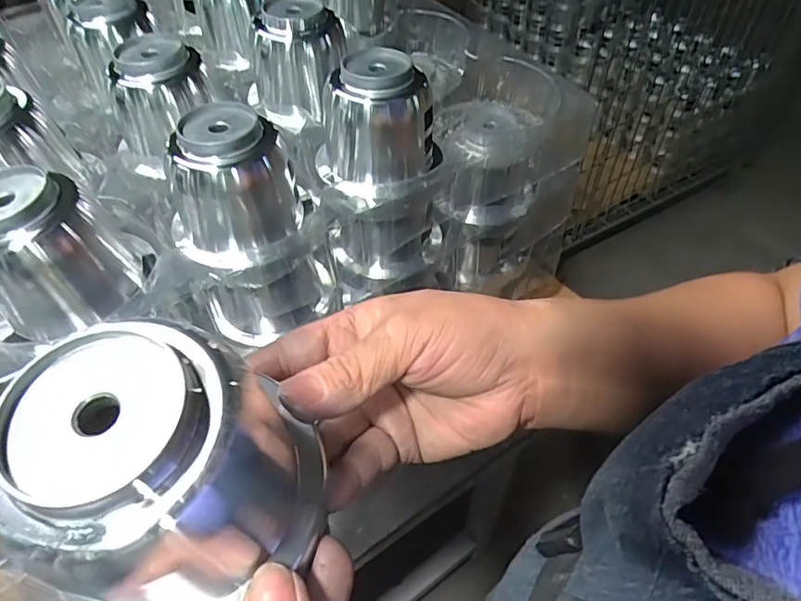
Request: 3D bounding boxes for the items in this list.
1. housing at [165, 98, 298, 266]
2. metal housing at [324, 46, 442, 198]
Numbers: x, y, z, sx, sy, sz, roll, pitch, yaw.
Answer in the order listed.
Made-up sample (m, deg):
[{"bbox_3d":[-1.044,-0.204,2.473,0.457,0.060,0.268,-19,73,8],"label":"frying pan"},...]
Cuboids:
[{"bbox_3d":[-0.100,-0.066,0.325,0.065,0.078,0.064,5,49,6],"label":"housing"},{"bbox_3d":[-0.016,-0.118,0.361,0.066,0.073,0.069,-1,49,1],"label":"metal housing"}]

